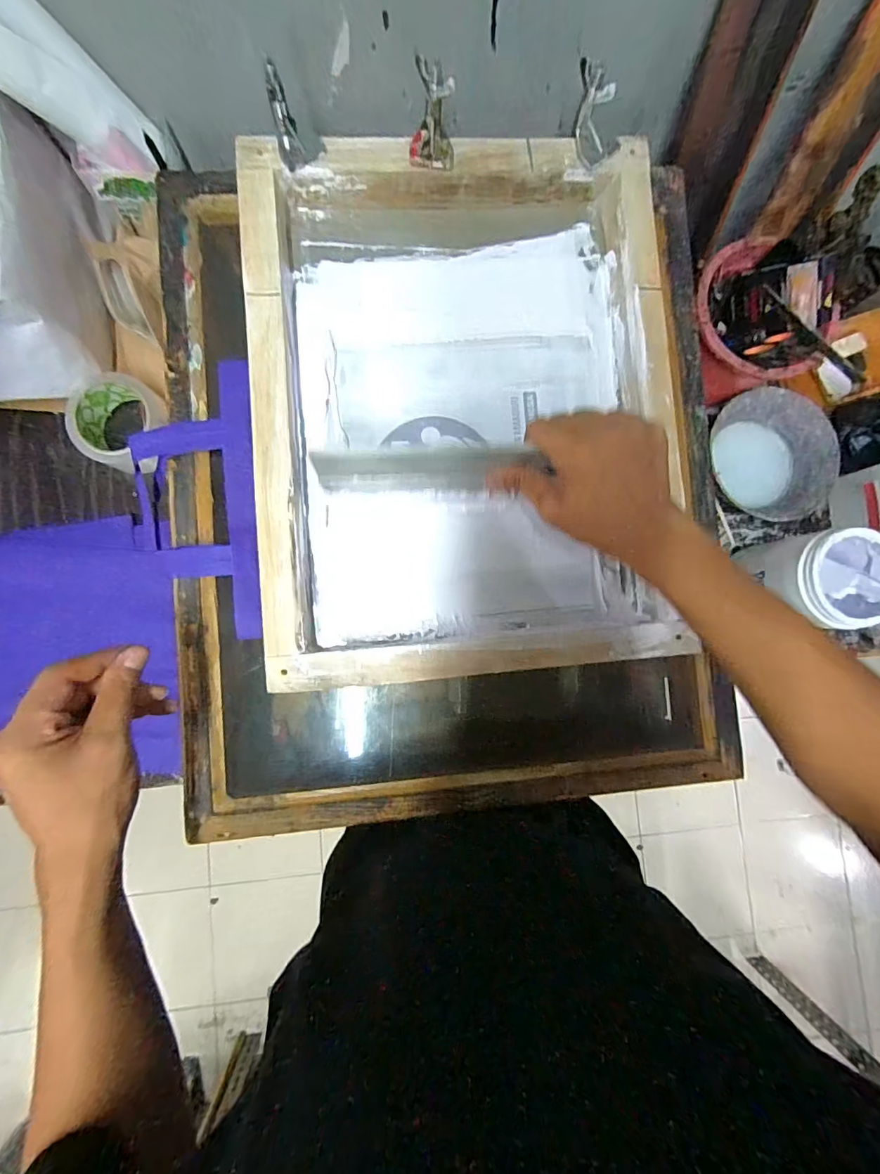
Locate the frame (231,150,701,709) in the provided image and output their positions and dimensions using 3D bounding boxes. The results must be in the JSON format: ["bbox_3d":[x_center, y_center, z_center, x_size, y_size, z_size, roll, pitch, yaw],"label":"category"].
[{"bbox_3d":[0.025,-0.153,0.404,0.362,0.054,0.453,-4,88,-5],"label":"frame"}]

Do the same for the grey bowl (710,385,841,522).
[{"bbox_3d":[0.410,-0.160,0.582,0.139,0.056,0.169,-33,88,-5],"label":"grey bowl"}]

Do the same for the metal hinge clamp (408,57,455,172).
[{"bbox_3d":[-0.005,-0.382,0.375,0.035,0.041,0.052,2,86,-3],"label":"metal hinge clamp"}]

